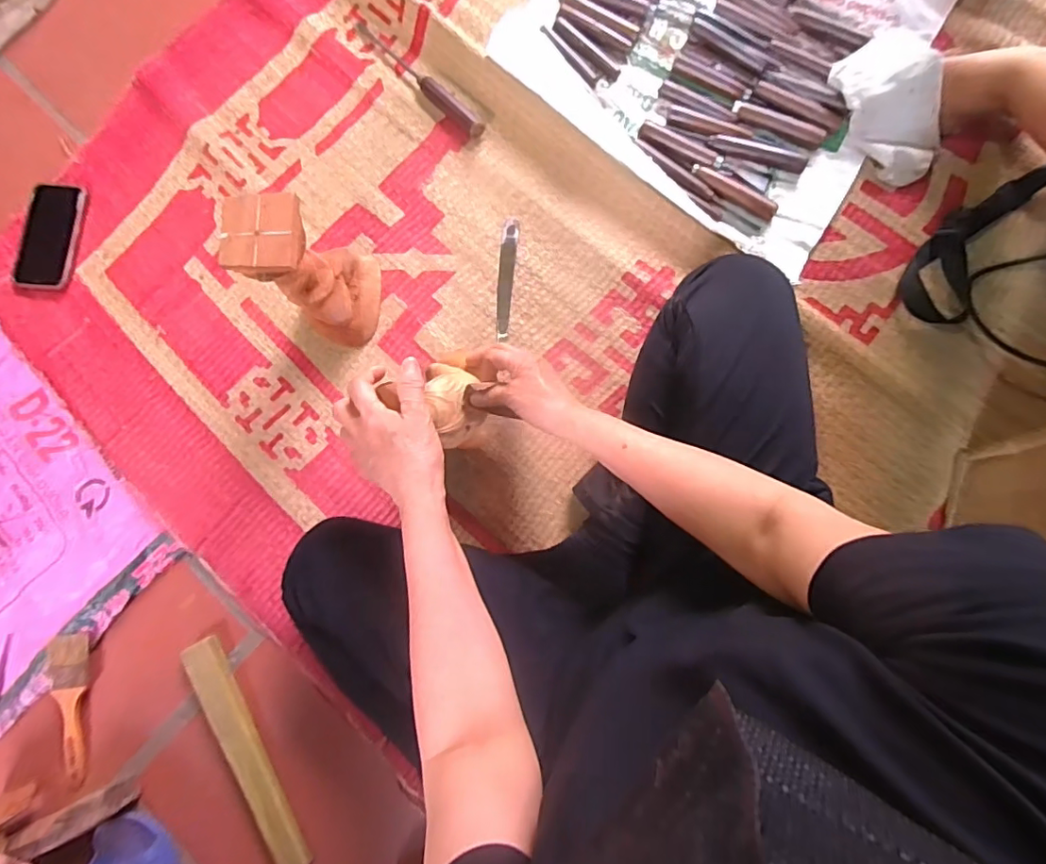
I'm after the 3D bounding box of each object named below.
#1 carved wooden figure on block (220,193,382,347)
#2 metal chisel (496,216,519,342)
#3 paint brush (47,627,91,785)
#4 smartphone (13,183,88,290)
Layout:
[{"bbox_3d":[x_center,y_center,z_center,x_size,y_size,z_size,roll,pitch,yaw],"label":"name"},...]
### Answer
[{"bbox_3d":[-0.246,-0.178,0.626,0.105,0.182,0.110,2,85,5],"label":"carved wooden figure on block"},{"bbox_3d":[-0.022,-0.200,0.693,0.023,0.008,0.161,5,85,6],"label":"metal chisel"},{"bbox_3d":[-0.548,0.337,0.649,0.046,0.013,0.179,-6,84,5],"label":"paint brush"},{"bbox_3d":[-0.649,-0.269,0.734,0.073,0.008,0.152,4,79,-7],"label":"smartphone"}]

